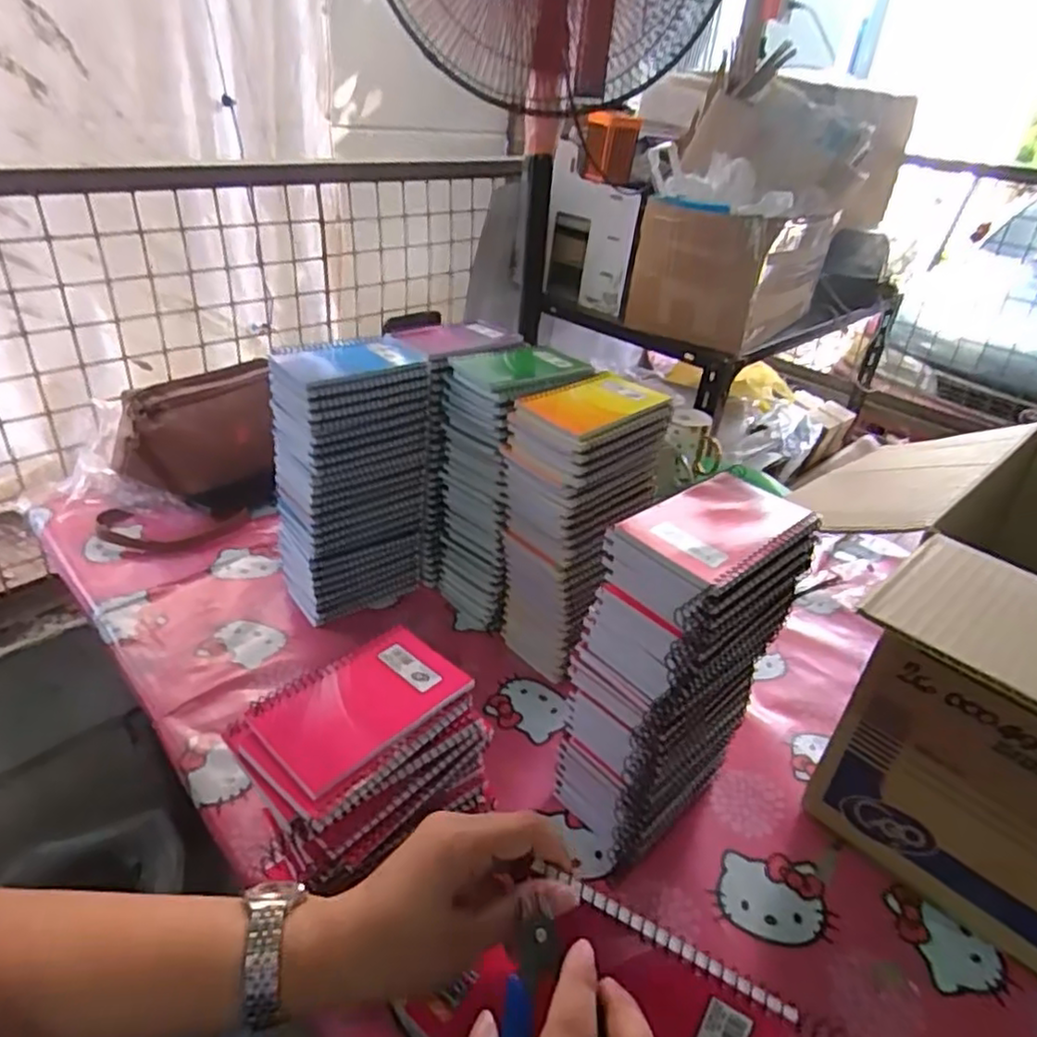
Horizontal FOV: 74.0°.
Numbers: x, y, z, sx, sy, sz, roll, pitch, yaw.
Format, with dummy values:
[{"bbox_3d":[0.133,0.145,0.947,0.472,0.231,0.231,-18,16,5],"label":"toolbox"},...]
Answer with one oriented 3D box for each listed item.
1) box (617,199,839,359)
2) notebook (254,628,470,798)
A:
[{"bbox_3d":[0.375,-0.449,1.238,0.249,0.205,0.321,28,39,31],"label":"box"},{"bbox_3d":[-0.105,0.123,0.467,0.084,0.008,0.131,29,39,33],"label":"notebook"}]

